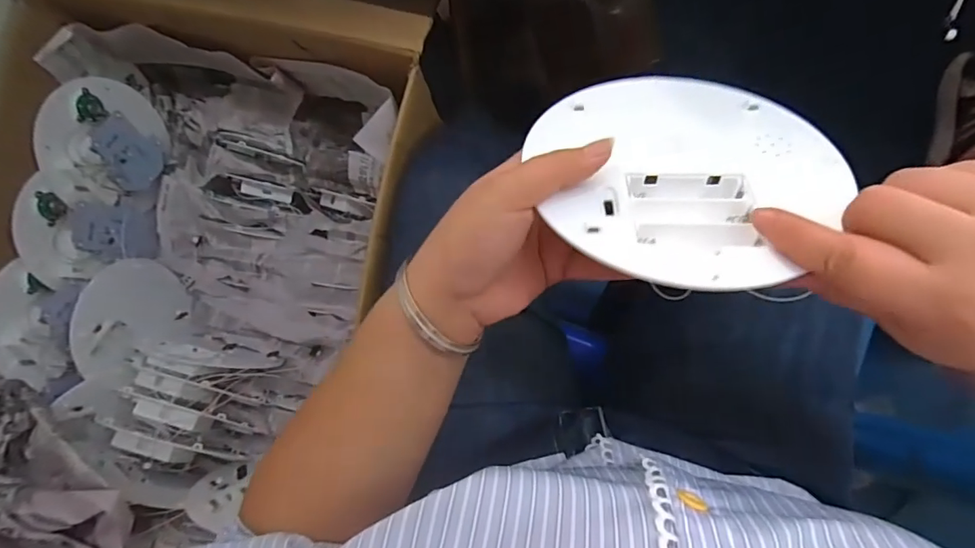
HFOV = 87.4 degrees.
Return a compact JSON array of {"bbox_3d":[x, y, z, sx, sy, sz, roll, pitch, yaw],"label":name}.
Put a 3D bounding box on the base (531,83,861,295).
[{"bbox_3d":[0.092,-0.053,0.254,0.140,0.011,0.145,-2,51,2],"label":"base"}]

